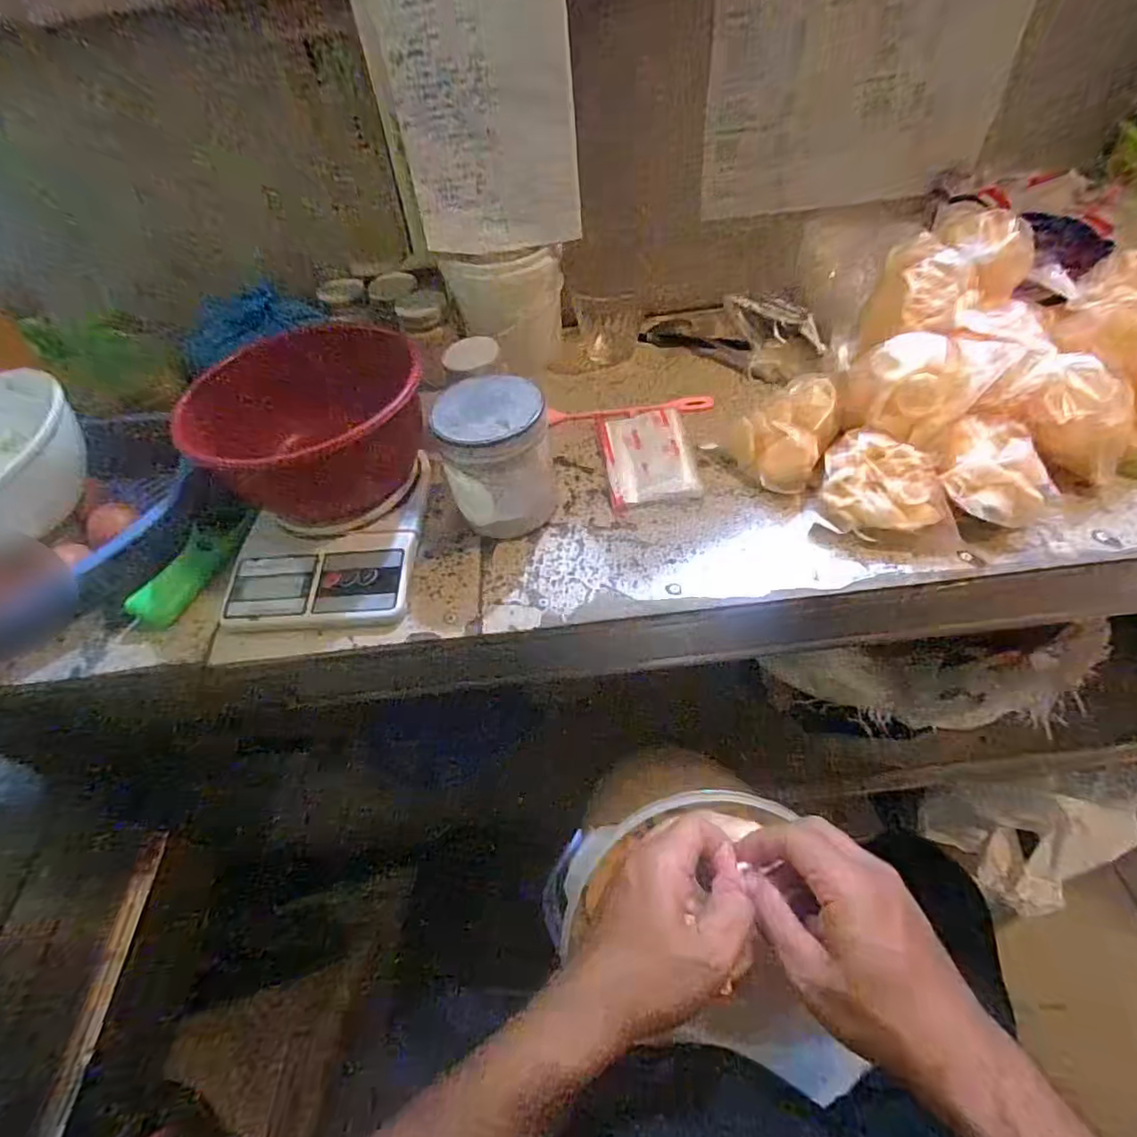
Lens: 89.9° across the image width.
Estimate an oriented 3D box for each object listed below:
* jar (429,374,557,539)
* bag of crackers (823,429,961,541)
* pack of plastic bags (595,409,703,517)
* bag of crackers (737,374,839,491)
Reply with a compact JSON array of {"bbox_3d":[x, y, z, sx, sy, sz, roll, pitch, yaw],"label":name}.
[{"bbox_3d":[-0.055,-0.089,0.469,0.082,0.104,0.082,-3,51,4],"label":"jar"},{"bbox_3d":[0.249,-0.067,0.443,0.088,0.046,0.074,0,51,6],"label":"bag of crackers"},{"bbox_3d":[0.073,-0.108,0.530,0.080,0.014,0.125,-7,51,0],"label":"pack of plastic bags"},{"bbox_3d":[0.192,-0.115,0.483,0.074,0.058,0.069,-28,54,-16],"label":"bag of crackers"}]

